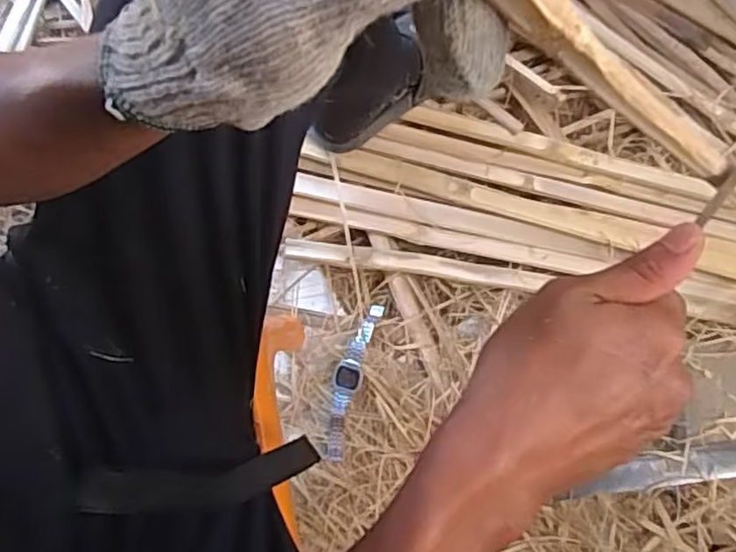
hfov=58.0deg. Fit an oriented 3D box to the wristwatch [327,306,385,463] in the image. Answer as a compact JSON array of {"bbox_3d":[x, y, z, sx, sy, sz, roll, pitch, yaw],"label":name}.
[{"bbox_3d":[-0.022,0.119,0.765,0.032,0.018,0.183,15,76,5],"label":"wristwatch"}]

